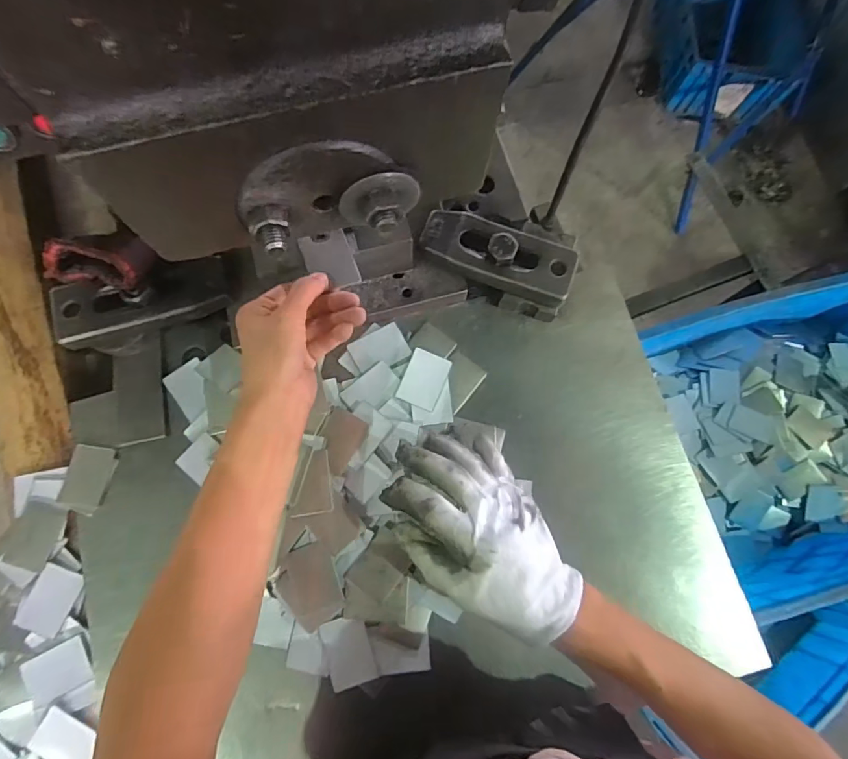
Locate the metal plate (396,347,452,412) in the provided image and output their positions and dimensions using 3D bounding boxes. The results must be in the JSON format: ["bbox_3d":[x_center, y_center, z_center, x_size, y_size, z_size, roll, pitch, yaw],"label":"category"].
[{"bbox_3d":[0.000,-0.001,0.419,0.035,0.004,0.049,21,77,4],"label":"metal plate"}]

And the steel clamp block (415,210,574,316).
[{"bbox_3d":[0.062,-0.105,0.411,0.131,0.026,0.052,19,77,4],"label":"steel clamp block"}]

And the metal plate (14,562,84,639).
[{"bbox_3d":[-0.288,0.171,0.373,0.034,0.004,0.047,19,75,-2],"label":"metal plate"}]

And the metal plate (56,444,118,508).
[{"bbox_3d":[-0.275,0.079,0.394,0.037,0.005,0.049,15,77,3],"label":"metal plate"}]

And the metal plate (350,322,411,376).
[{"bbox_3d":[-0.039,-0.027,0.420,0.047,0.004,0.036,-26,72,-10],"label":"metal plate"}]

